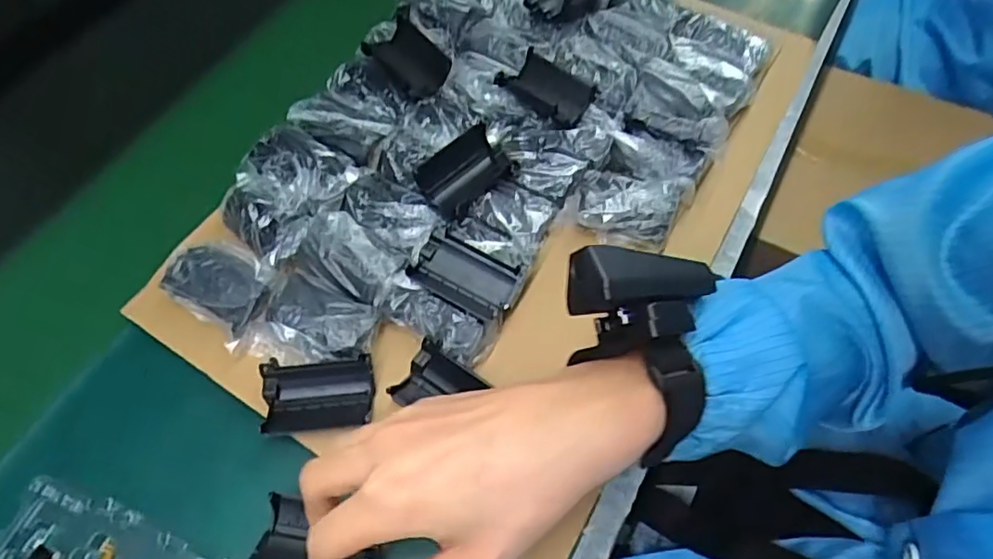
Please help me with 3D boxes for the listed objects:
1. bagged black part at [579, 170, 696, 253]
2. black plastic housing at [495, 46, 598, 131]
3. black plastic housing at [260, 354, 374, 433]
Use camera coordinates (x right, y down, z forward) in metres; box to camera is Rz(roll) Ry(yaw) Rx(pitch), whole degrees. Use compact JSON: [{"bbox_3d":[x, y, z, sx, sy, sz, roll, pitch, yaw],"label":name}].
[{"bbox_3d":[0.101,-0.054,0.456,0.074,0.022,0.054,12,61,10],"label":"bagged black part"},{"bbox_3d":[0.041,-0.154,0.488,0.073,0.017,0.043,38,68,21],"label":"black plastic housing"},{"bbox_3d":[-0.114,0.074,0.387,0.068,0.026,0.039,-7,60,-2],"label":"black plastic housing"}]

